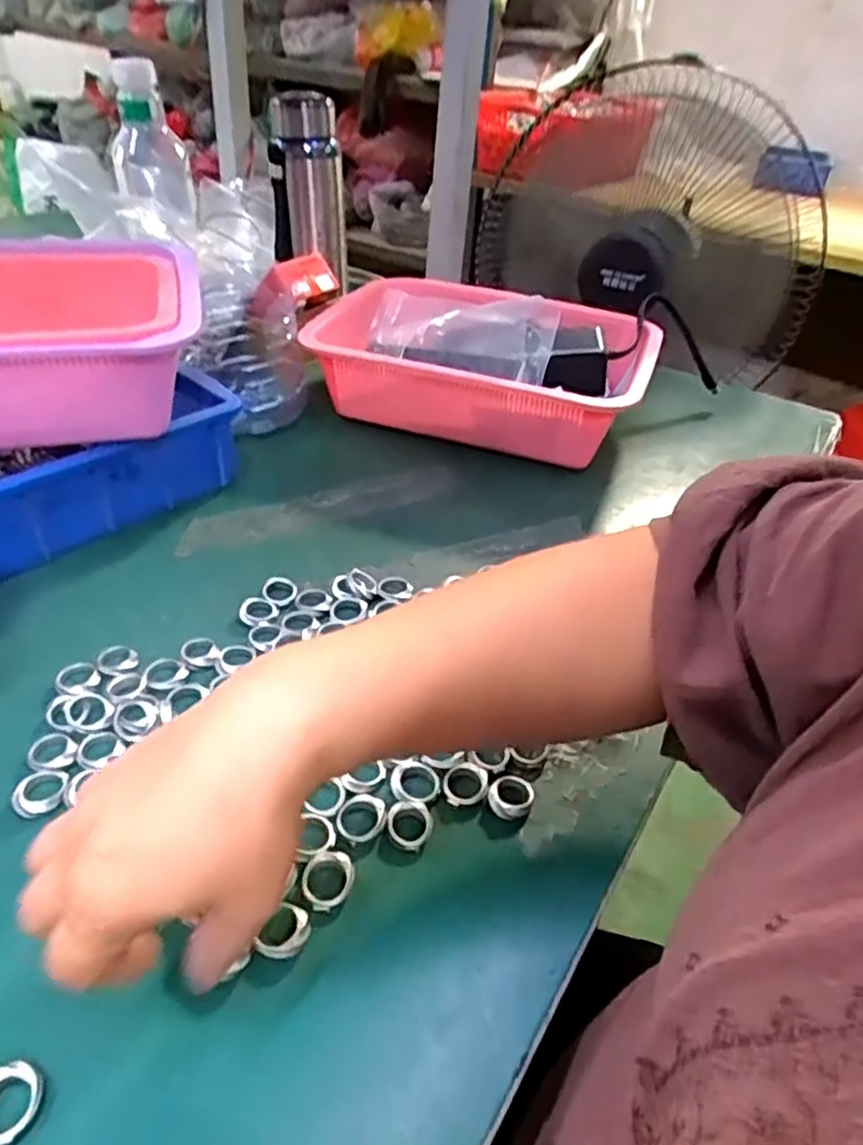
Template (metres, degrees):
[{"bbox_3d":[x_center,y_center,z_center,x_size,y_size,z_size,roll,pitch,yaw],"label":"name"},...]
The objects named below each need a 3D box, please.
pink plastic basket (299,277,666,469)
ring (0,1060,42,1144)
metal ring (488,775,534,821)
[{"bbox_3d":[0.049,-0.194,0.680,0.281,0.101,0.203,16,39,14],"label":"pink plastic basket"},{"bbox_3d":[-0.149,0.185,0.253,0.022,0.006,0.023,3,37,-2],"label":"ring"},{"bbox_3d":[0.040,0.113,0.363,0.022,0.008,0.023,3,37,-2],"label":"metal ring"}]

